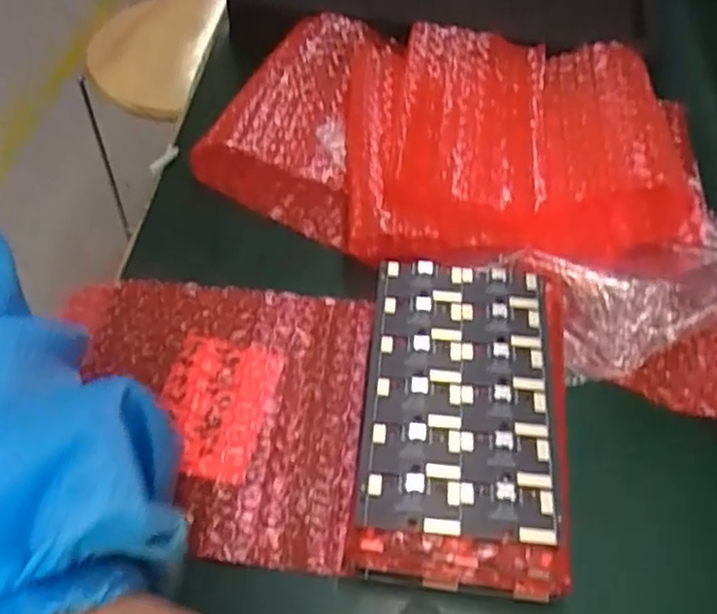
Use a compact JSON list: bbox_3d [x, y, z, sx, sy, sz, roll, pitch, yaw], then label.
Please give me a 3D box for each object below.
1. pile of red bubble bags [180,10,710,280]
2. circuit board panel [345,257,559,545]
[{"bbox_3d":[0.058,-0.098,0.427,0.269,0.048,0.175,13,53,11],"label":"pile of red bubble bags"},{"bbox_3d":[0.043,0.034,0.316,0.079,0.004,0.133,5,52,3],"label":"circuit board panel"}]

